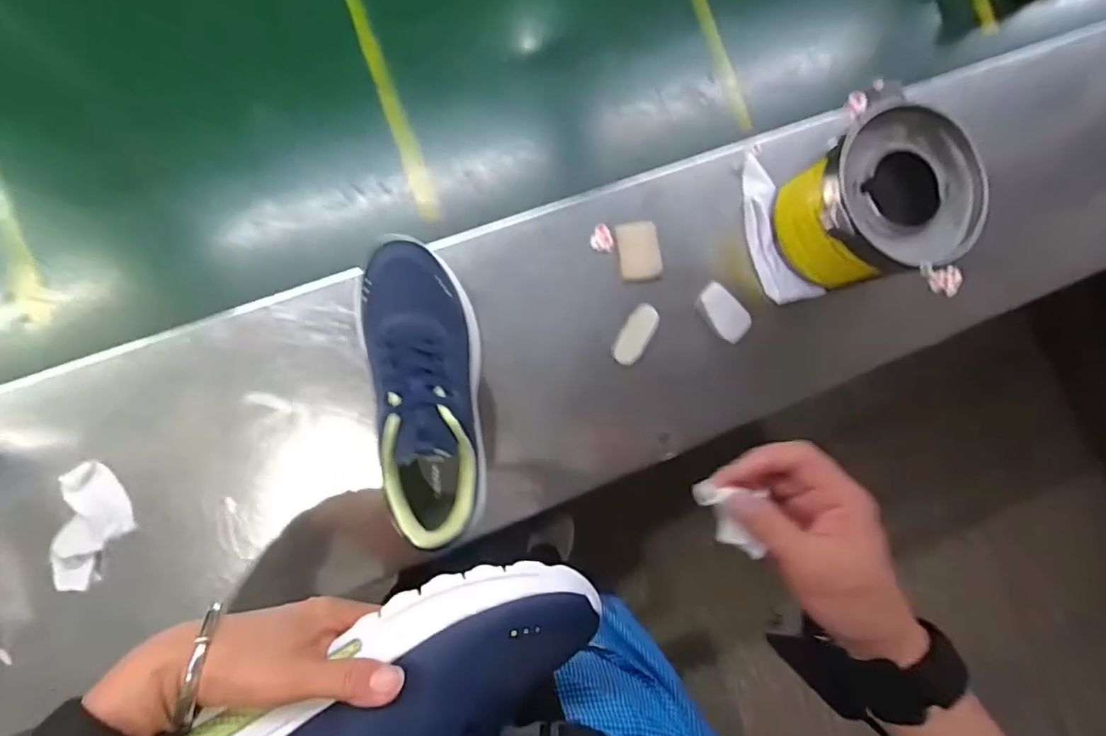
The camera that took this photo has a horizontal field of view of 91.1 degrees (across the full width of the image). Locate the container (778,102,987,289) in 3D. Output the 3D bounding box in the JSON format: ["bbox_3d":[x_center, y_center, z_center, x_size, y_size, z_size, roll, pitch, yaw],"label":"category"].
[{"bbox_3d":[0.297,-0.151,0.511,0.140,0.110,0.129,0,88,-9],"label":"container"}]

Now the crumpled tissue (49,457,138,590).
[{"bbox_3d":[-0.379,0.131,0.454,0.053,0.030,0.101,6,87,-9],"label":"crumpled tissue"}]

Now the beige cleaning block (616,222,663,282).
[{"bbox_3d":[0.085,-0.117,0.533,0.040,0.011,0.058,-6,89,-9],"label":"beige cleaning block"}]

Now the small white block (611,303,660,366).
[{"bbox_3d":[0.081,-0.033,0.532,0.028,0.009,0.062,32,83,-6],"label":"small white block"}]

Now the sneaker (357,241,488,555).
[{"bbox_3d":[-0.099,0.016,0.445,0.088,0.114,0.246,-10,89,-9],"label":"sneaker"}]

